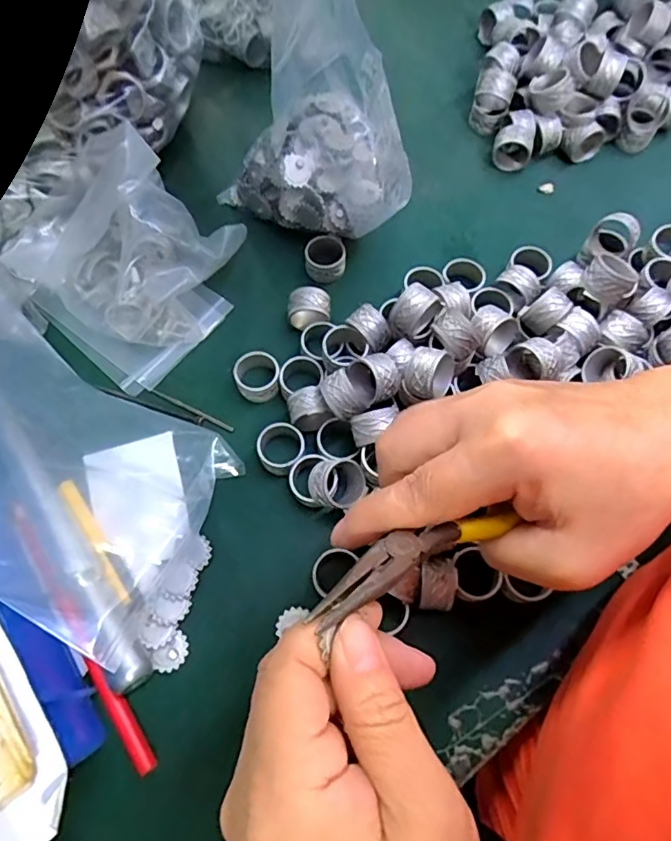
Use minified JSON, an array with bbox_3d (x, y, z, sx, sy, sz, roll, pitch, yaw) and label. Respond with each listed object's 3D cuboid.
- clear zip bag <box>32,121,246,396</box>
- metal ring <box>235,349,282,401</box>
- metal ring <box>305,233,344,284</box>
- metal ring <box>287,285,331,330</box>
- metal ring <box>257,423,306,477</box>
[{"bbox_3d":[-0.126,-0.109,0.337,0.120,0.082,0.129,41,74,15],"label":"clear zip bag"},{"bbox_3d":[-0.048,-0.027,0.338,0.027,0.016,0.028,0,69,1],"label":"metal ring"},{"bbox_3d":[-0.007,-0.112,0.373,0.027,0.014,0.029,0,69,1],"label":"metal ring"},{"bbox_3d":[-0.017,-0.073,0.349,0.027,0.021,0.017,3,69,2],"label":"metal ring"},{"bbox_3d":[-0.032,0.017,0.320,0.029,0.020,0.029,0,69,1],"label":"metal ring"}]

